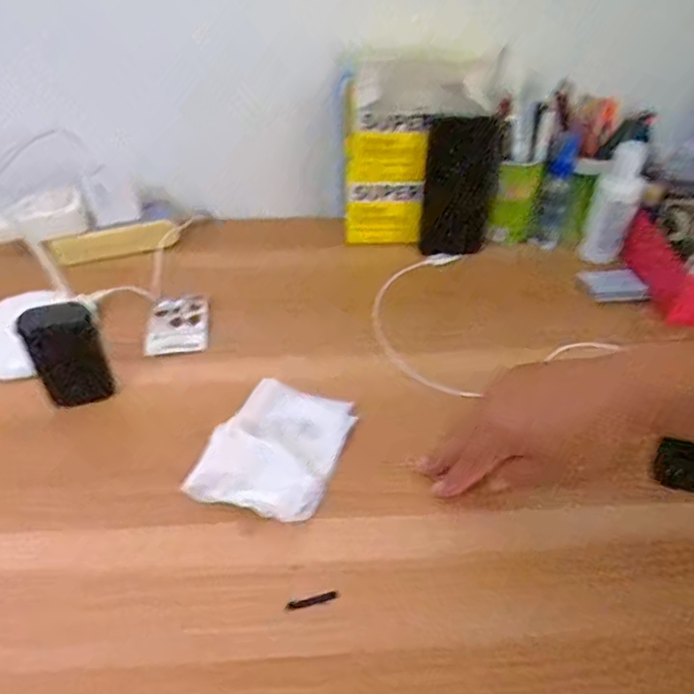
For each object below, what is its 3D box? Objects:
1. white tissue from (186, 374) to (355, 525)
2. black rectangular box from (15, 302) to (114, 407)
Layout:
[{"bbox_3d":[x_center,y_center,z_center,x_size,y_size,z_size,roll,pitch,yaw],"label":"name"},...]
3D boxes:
[{"bbox_3d":[-0.052,0.075,0.478,0.090,0.034,0.118,14,44,14],"label":"white tissue"},{"bbox_3d":[-0.224,0.008,0.499,0.052,0.090,0.021,-24,48,-24],"label":"black rectangular box"}]

